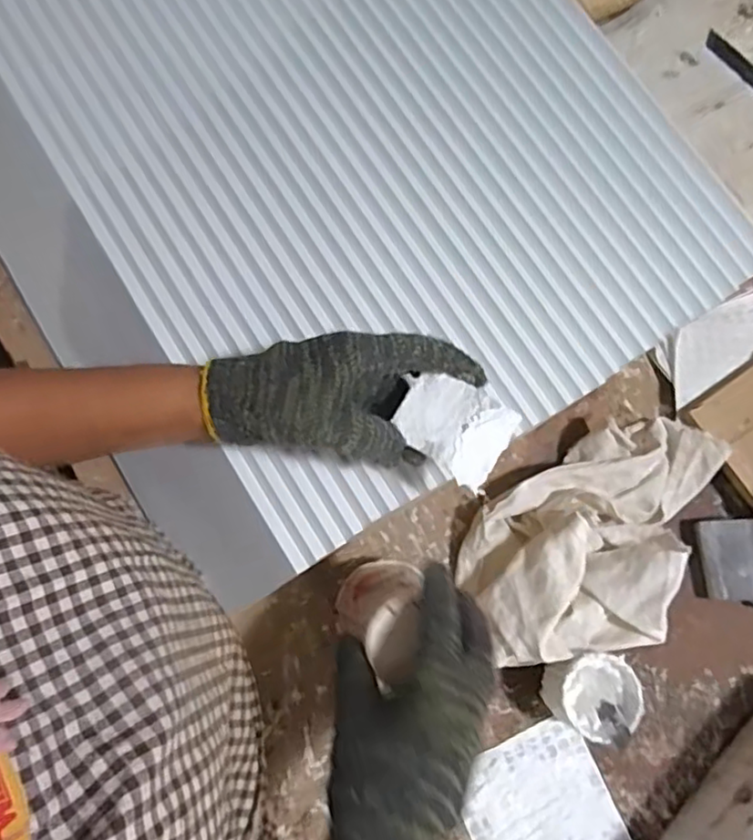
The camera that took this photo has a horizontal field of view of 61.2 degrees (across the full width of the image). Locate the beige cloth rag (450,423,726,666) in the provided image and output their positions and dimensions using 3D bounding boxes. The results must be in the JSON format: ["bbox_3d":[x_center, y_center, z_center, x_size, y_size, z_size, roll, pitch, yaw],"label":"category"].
[{"bbox_3d":[0.195,0.095,0.524,0.249,0.068,0.148,-33,81,-6],"label":"beige cloth rag"}]

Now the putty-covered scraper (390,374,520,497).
[{"bbox_3d":[0.048,0.004,0.407,0.070,0.012,0.054,29,80,5],"label":"putty-covered scraper"}]

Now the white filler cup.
[{"bbox_3d":[0.169,0.215,0.509,0.066,0.066,0.061,0,79,0],"label":"white filler cup"}]

